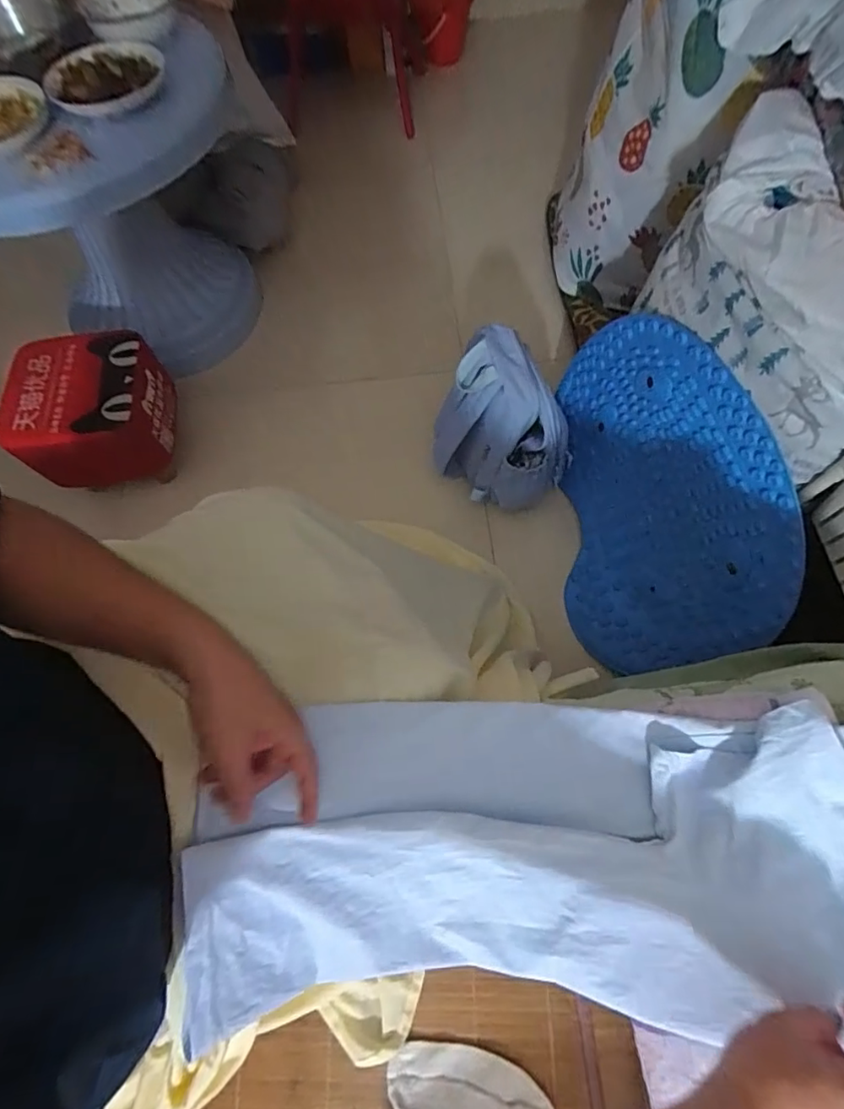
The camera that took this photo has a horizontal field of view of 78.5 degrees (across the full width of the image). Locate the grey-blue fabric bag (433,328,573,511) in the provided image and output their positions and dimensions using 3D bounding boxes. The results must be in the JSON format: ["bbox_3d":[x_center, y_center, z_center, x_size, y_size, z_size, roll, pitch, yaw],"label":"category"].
[{"bbox_3d":[0.149,-0.226,0.975,0.175,0.285,0.219,-37,70,-12],"label":"grey-blue fabric bag"}]

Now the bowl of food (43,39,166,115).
[{"bbox_3d":[-0.514,-0.779,0.836,0.187,0.038,0.154,-26,68,-8],"label":"bowl of food"}]

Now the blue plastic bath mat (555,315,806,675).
[{"bbox_3d":[0.353,-0.114,0.905,0.127,0.495,0.607,-12,67,-16],"label":"blue plastic bath mat"}]

